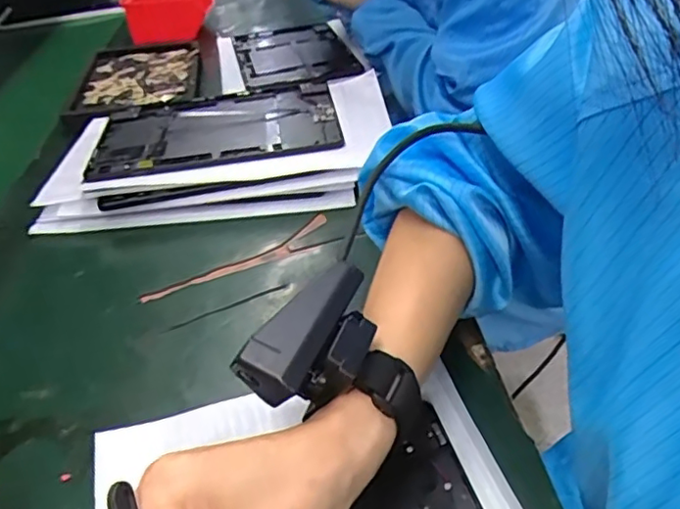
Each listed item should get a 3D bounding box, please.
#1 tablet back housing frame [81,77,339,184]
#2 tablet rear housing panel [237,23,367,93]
[{"bbox_3d":[-0.124,-0.133,0.612,0.234,0.012,0.174,-9,37,-5],"label":"tablet back housing frame"},{"bbox_3d":[-0.067,-0.292,0.884,0.159,0.016,0.274,-13,35,-7],"label":"tablet rear housing panel"}]

